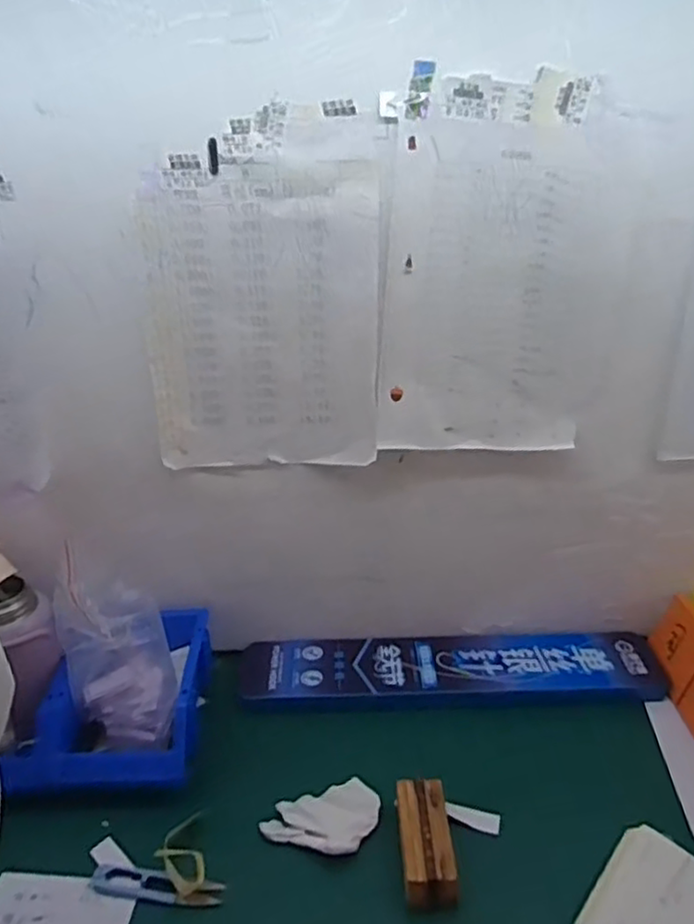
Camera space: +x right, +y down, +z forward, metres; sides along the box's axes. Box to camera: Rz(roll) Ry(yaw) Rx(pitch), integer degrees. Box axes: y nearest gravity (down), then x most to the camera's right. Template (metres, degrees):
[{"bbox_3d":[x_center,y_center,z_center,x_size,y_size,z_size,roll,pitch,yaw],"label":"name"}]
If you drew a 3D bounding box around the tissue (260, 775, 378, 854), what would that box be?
[{"bbox_3d":[-0.018,0.306,0.579,0.097,0.009,0.062,-13,28,-23],"label":"tissue"}]

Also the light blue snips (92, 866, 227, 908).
[{"bbox_3d":[-0.152,0.337,0.537,0.105,0.006,0.023,4,26,10],"label":"light blue snips"}]

